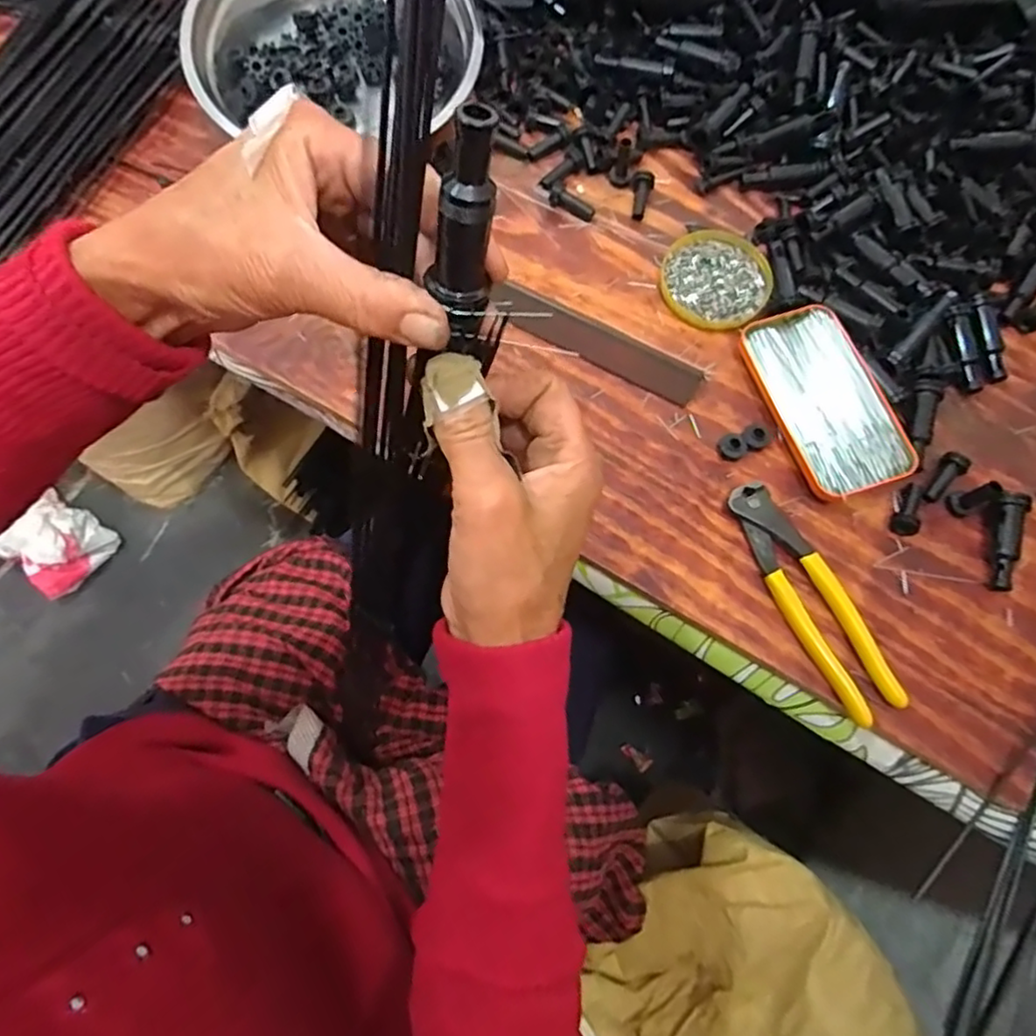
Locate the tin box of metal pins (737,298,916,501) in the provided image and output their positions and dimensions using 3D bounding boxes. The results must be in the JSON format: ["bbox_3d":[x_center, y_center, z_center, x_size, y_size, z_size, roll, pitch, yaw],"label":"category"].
[{"bbox_3d":[0.224,-0.087,0.471,0.076,0.014,0.144,-18,73,-7],"label":"tin box of metal pins"}]

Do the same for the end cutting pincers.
[{"bbox_3d":[0.191,0.051,0.429,0.039,0.014,0.164,-24,74,-9],"label":"end cutting pincers"}]

